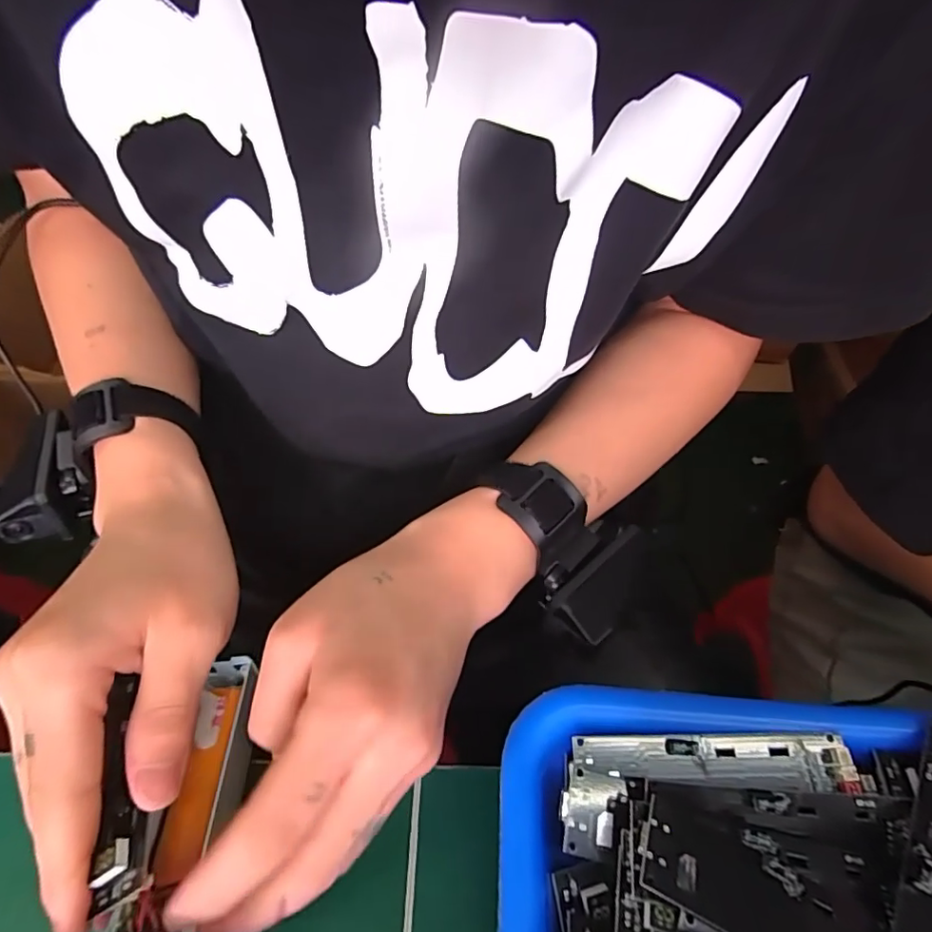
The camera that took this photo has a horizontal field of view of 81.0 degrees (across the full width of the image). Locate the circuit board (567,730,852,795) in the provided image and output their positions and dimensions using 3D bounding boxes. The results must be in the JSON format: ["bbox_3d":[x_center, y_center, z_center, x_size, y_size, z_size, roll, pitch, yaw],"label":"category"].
[{"bbox_3d":[0.083,0.101,0.185,0.090,0.009,0.018,0,53,0],"label":"circuit board"}]

